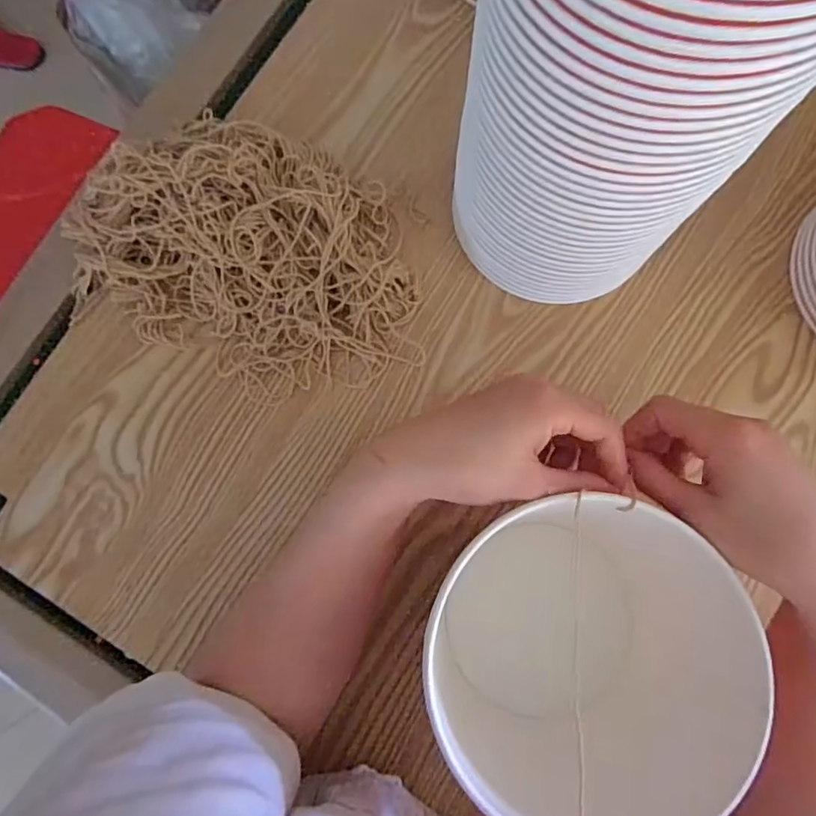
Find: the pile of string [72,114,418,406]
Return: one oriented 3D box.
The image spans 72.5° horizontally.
[{"bbox_3d":[-0.118,-0.117,0.413,0.275,0.065,0.185,28,83,6],"label":"pile of string"}]

